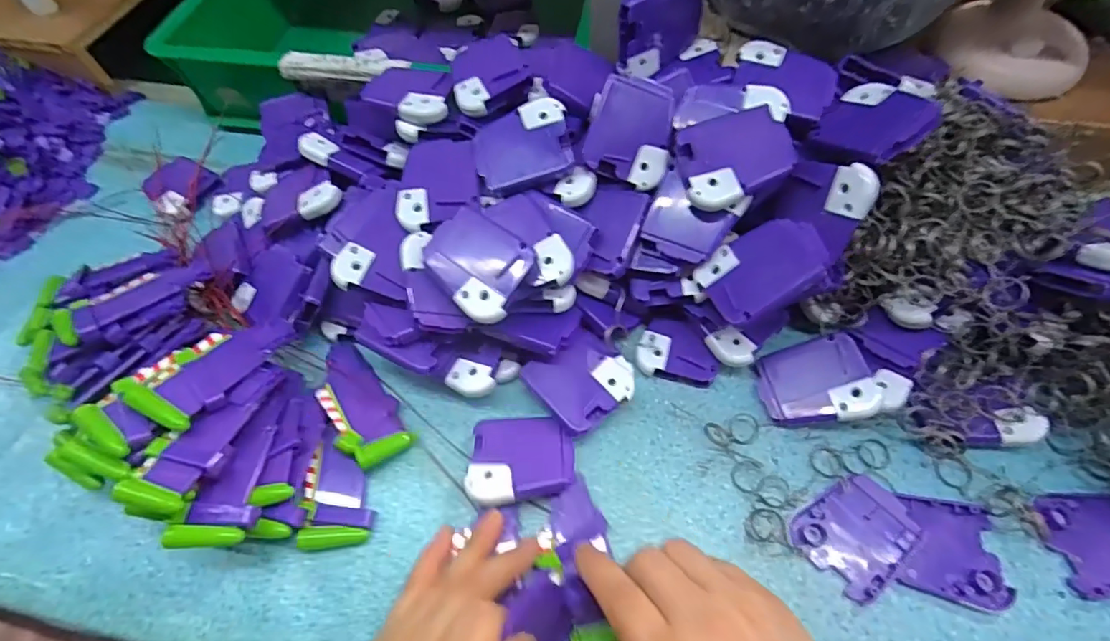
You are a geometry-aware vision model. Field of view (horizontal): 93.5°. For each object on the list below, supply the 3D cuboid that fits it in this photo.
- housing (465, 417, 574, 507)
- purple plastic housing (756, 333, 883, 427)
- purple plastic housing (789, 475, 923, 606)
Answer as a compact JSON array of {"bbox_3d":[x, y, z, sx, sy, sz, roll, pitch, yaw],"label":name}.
[{"bbox_3d":[-0.019,0.081,0.307,0.060,0.014,0.051,-2,61,2],"label":"housing"},{"bbox_3d":[0.159,0.037,0.320,0.062,0.007,0.051,-15,60,25],"label":"purple plastic housing"},{"bbox_3d":[0.168,0.117,0.290,0.059,0.005,0.051,-38,66,-17],"label":"purple plastic housing"}]

